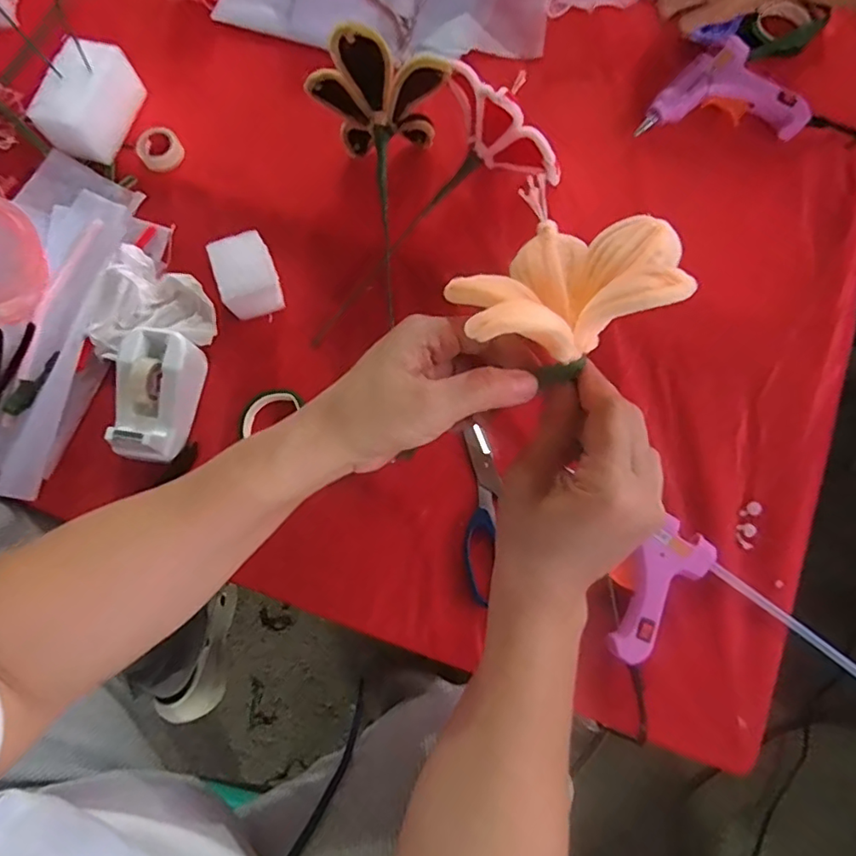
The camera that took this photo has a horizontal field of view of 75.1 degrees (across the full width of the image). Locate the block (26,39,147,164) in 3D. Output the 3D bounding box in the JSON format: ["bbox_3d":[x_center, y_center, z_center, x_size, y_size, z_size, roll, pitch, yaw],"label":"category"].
[{"bbox_3d":[-0.301,-0.286,0.494,0.051,0.051,0.092,25,79,7],"label":"block"}]

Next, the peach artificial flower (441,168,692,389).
[{"bbox_3d":[0.066,-0.073,0.273,0.105,0.068,0.090,11,78,4],"label":"peach artificial flower"}]

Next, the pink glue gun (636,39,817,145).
[{"bbox_3d":[0.261,-0.300,0.493,0.133,0.022,0.083,7,78,3],"label":"pink glue gun"}]

